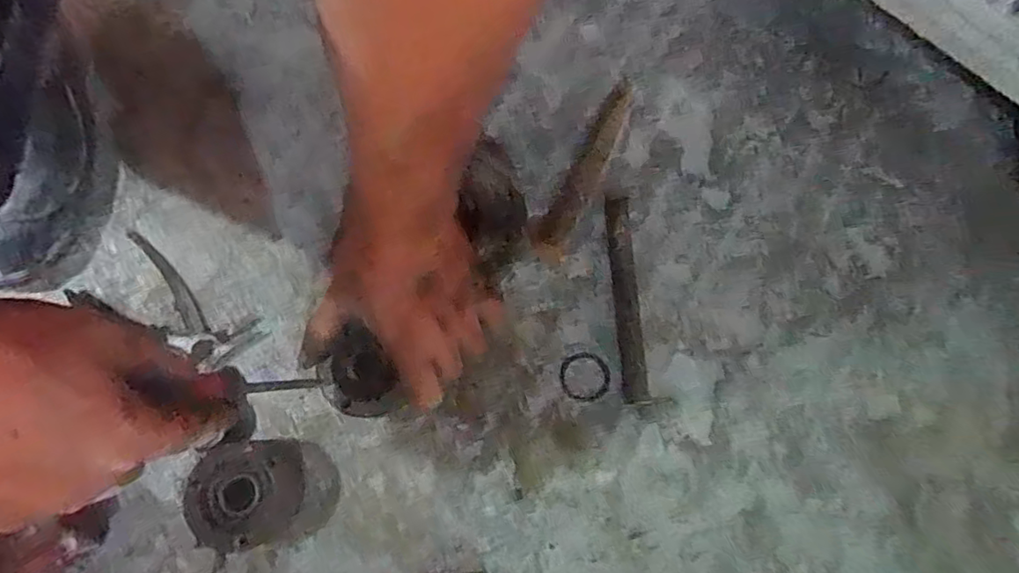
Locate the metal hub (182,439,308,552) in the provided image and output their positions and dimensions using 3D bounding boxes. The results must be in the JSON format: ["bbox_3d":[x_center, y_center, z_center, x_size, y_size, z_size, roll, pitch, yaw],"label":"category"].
[{"bbox_3d":[-0.171,0.135,0.396,0.064,0.031,0.062,0,78,-2],"label":"metal hub"}]

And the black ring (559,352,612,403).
[{"bbox_3d":[0.053,0.064,0.430,0.035,0.004,0.034,0,78,-2],"label":"black ring"}]

